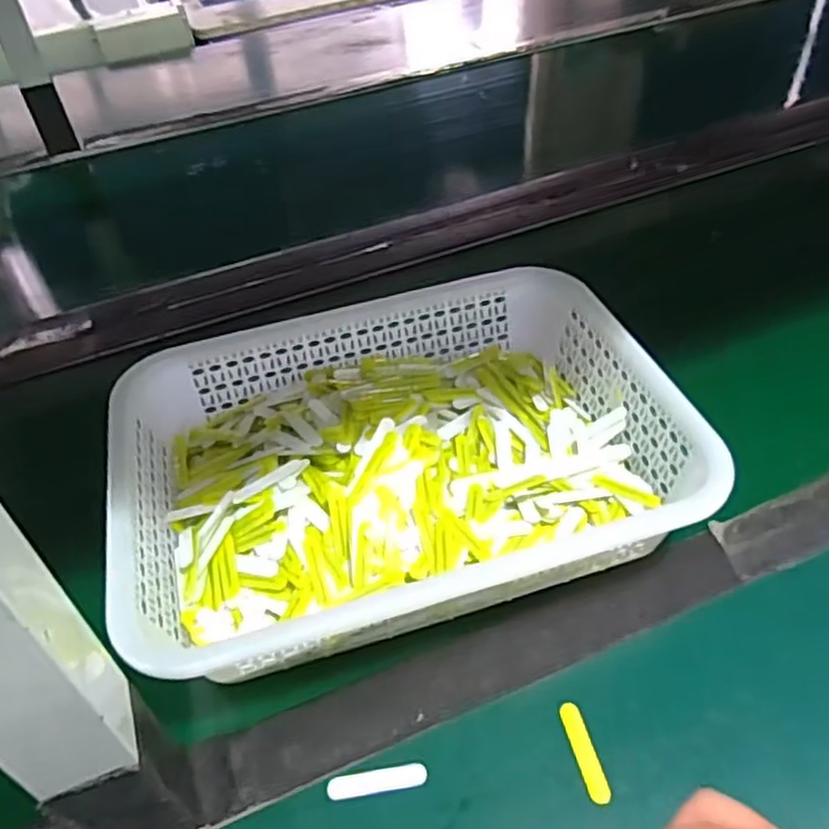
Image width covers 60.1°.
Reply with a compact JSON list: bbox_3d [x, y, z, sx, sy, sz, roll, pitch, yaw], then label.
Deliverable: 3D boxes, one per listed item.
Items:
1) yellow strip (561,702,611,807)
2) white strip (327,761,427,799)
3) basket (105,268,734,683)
[{"bbox_3d":[0.090,0.178,0.380,0.011,0.004,0.052,-12,44,-5],"label":"yellow strip"},{"bbox_3d":[-0.019,0.191,0.375,0.051,0.004,0.012,-9,44,-2],"label":"white strip"},{"bbox_3d":[-0.015,0.024,0.496,0.357,0.080,0.259,-16,45,-9],"label":"basket"}]

